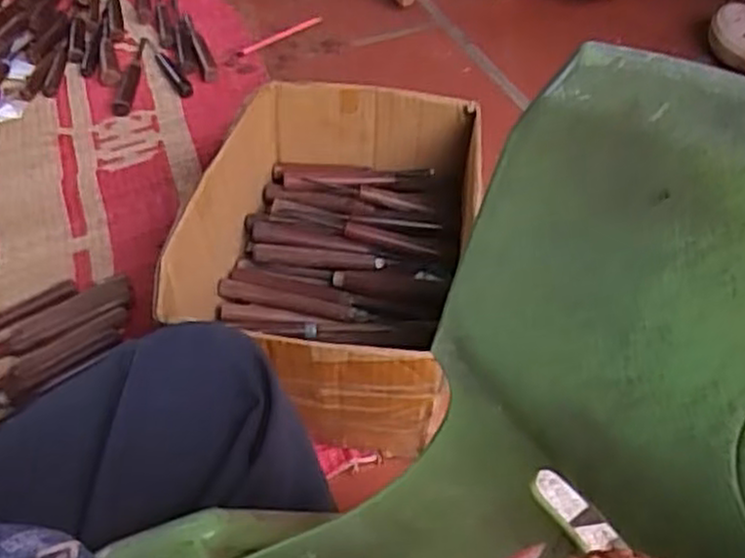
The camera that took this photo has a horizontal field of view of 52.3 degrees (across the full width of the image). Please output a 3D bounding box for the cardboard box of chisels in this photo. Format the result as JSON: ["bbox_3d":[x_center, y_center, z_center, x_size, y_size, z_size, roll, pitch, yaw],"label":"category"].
[{"bbox_3d":[-0.031,-0.028,0.717,0.241,0.140,0.329,8,50,10],"label":"cardboard box of chisels"}]

